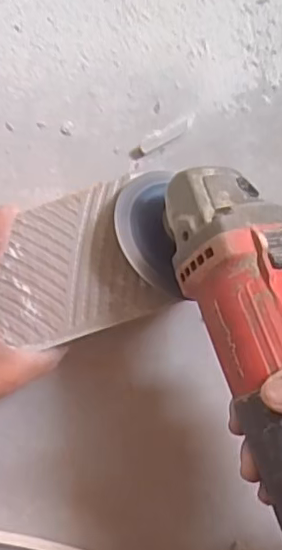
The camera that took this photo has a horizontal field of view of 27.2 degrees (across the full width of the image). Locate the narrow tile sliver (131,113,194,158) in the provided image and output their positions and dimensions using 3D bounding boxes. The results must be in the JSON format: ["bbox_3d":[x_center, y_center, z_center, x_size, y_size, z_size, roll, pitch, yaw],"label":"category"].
[{"bbox_3d":[0.018,-0.110,0.465,0.058,0.010,0.013,-32,85,-2],"label":"narrow tile sliver"}]

